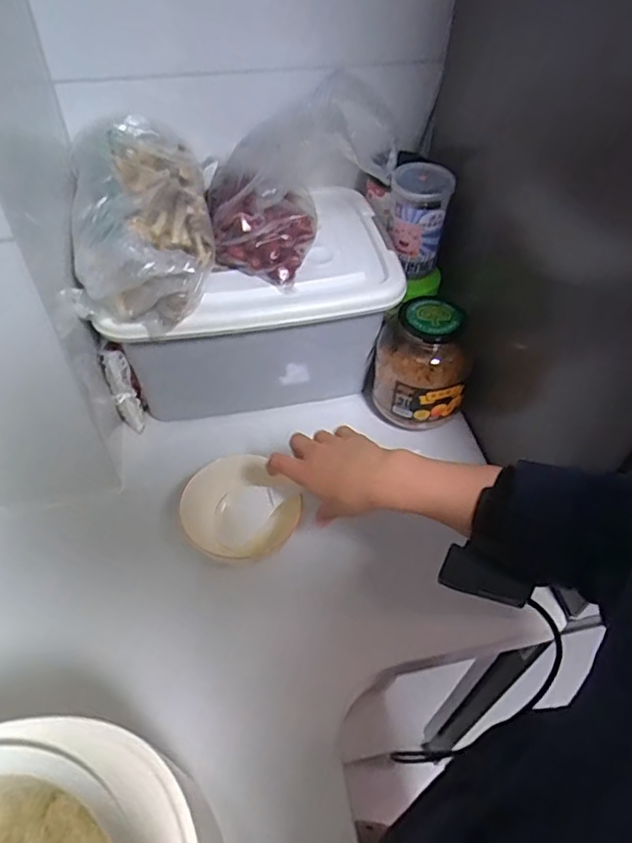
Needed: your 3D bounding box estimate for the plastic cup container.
[{"bbox_3d":[0.134,-0.269,0.763,0.075,0.119,0.069,1,50,-1],"label":"plastic cup container"}]

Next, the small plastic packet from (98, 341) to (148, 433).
[{"bbox_3d":[-0.246,-0.042,0.741,0.038,0.142,0.028,-14,52,-14],"label":"small plastic packet"}]

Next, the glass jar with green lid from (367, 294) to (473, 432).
[{"bbox_3d":[0.137,-0.070,0.764,0.126,0.161,0.106,12,50,7],"label":"glass jar with green lid"}]

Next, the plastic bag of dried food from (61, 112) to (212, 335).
[{"bbox_3d":[-0.196,-0.225,0.653,0.148,0.113,0.246,-4,50,-6],"label":"plastic bag of dried food"}]

